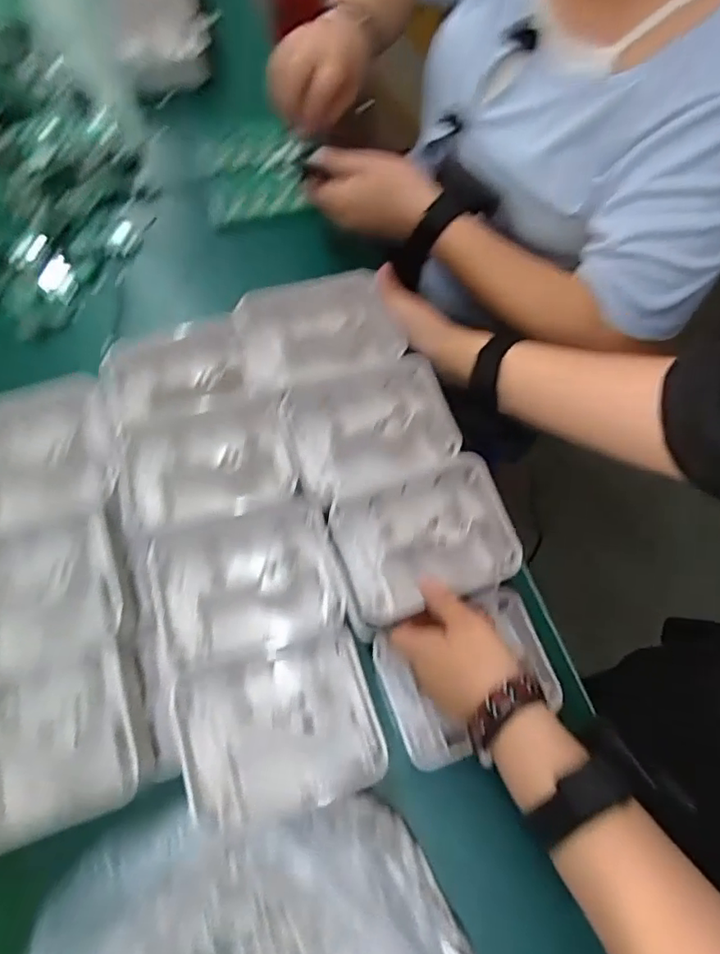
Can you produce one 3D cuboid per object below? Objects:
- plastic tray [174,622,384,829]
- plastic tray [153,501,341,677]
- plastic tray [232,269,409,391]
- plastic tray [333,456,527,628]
[{"bbox_3d":[-0.054,0.174,0.413,0.129,0.038,0.104,-16,70,-9],"label":"plastic tray"},{"bbox_3d":[-0.081,0.077,0.437,0.127,0.027,0.104,-17,70,-9],"label":"plastic tray"},{"bbox_3d":[-0.038,-0.128,0.519,0.136,0.027,0.088,-10,69,-7],"label":"plastic tray"},{"bbox_3d":[0.050,0.048,0.464,0.130,0.033,0.101,-17,70,-10],"label":"plastic tray"}]

